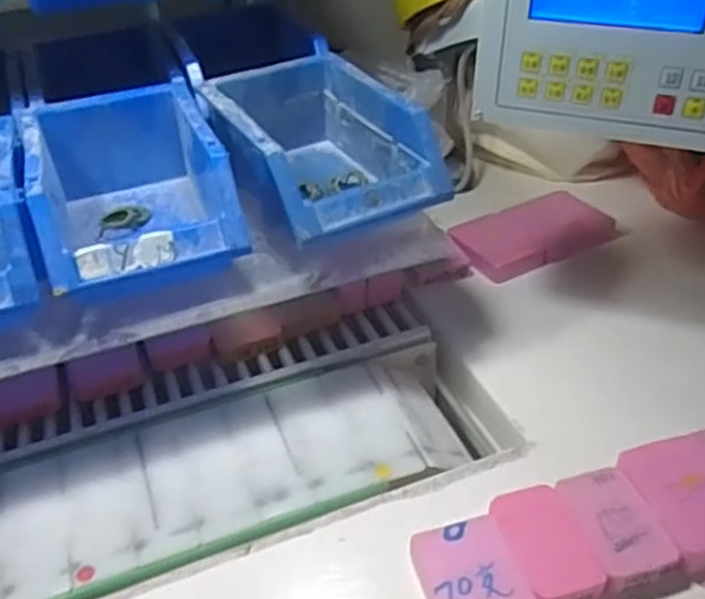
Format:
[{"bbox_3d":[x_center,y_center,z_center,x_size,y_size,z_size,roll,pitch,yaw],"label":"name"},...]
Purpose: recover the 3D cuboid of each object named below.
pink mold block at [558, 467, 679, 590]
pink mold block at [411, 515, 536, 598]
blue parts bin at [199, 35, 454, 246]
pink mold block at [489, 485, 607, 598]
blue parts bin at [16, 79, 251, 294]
[{"bbox_3d":[0.158,0.138,0.437,0.044,0.021,0.072,-11,38,-10],"label":"pink mold block"},{"bbox_3d":[0.068,0.163,0.410,0.053,0.019,0.070,-12,38,-11],"label":"pink mold block"},{"bbox_3d":[-0.027,-0.113,0.539,0.122,0.074,0.176,-19,40,-20],"label":"blue parts bin"},{"bbox_3d":[0.114,0.148,0.429,0.043,0.021,0.071,-12,38,-11],"label":"pink mold block"},{"bbox_3d":[-0.154,-0.075,0.502,0.120,0.078,0.175,-16,38,-16],"label":"blue parts bin"}]

